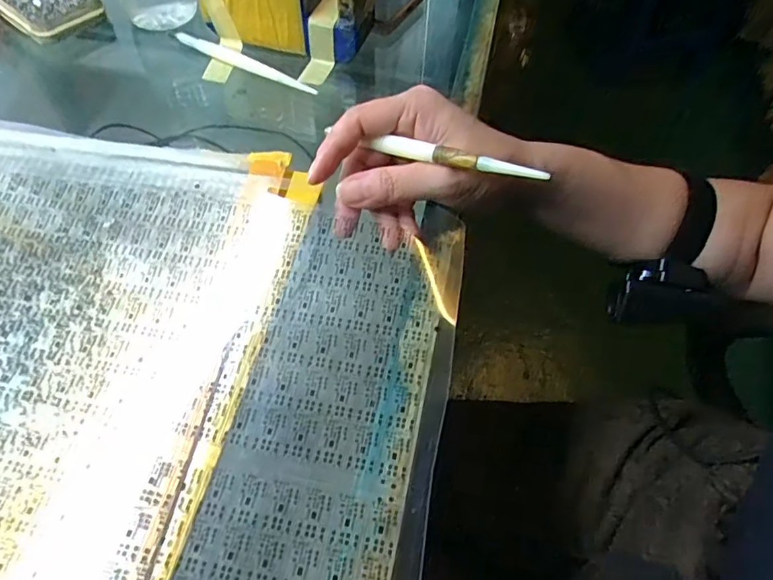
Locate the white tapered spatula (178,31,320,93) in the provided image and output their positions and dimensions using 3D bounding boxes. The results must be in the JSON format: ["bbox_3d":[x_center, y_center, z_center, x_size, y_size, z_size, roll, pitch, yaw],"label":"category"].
[{"bbox_3d":[-0.113,-0.181,0.403,0.134,0.008,0.009,28,62,17],"label":"white tapered spatula"}]

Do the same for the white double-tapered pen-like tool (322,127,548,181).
[{"bbox_3d":[0.019,-0.075,0.281,0.131,0.008,0.006,19,58,28],"label":"white double-tapered pen-like tool"}]

